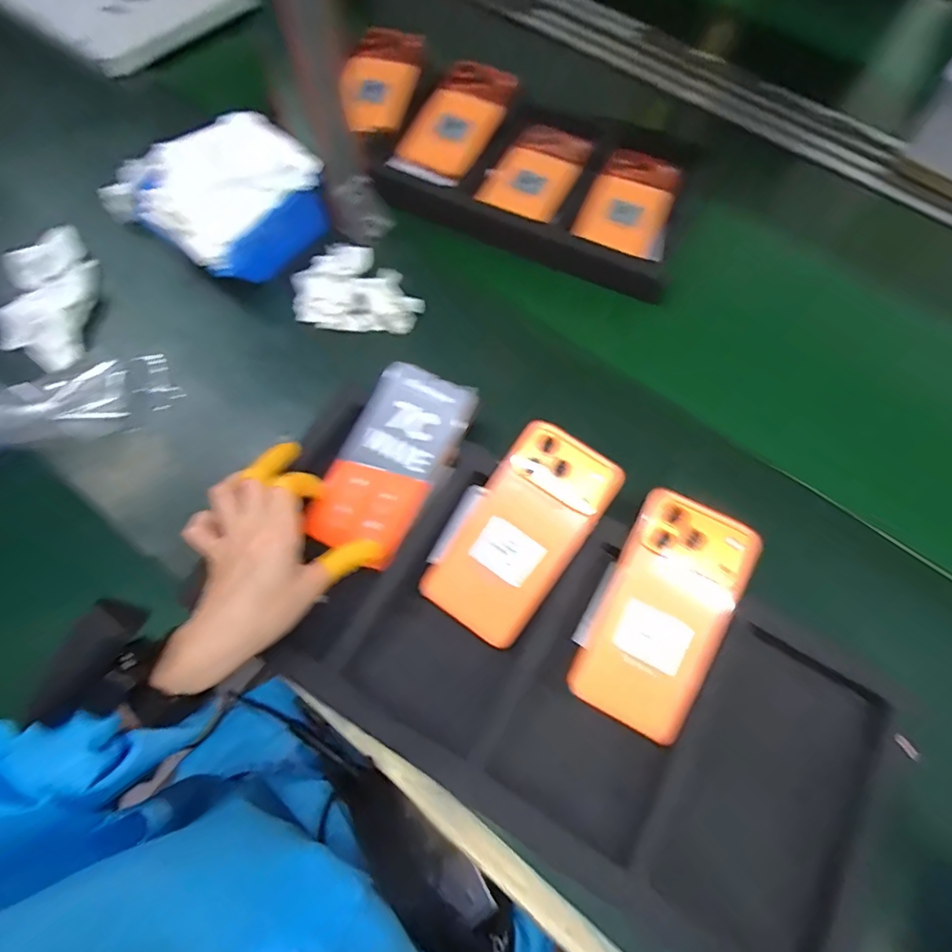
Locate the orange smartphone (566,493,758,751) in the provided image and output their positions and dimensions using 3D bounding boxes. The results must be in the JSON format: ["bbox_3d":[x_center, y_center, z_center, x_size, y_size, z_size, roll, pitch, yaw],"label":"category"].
[{"bbox_3d":[0.135,0.098,0.370,0.083,0.006,0.165,26,83,13],"label":"orange smartphone"}]

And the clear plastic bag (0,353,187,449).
[{"bbox_3d":[-0.359,-0.062,0.456,0.167,0.021,0.073,-14,69,-8],"label":"clear plastic bag"}]

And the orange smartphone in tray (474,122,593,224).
[{"bbox_3d":[0.070,-0.340,0.564,0.085,0.008,0.138,28,70,9],"label":"orange smartphone in tray"}]

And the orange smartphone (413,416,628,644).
[{"bbox_3d":[0.035,0.041,0.388,0.083,0.007,0.162,35,84,10],"label":"orange smartphone"}]

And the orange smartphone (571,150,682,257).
[{"bbox_3d":[0.166,-0.296,0.551,0.086,0.012,0.134,23,69,7],"label":"orange smartphone"}]

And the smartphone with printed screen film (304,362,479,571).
[{"bbox_3d":[-0.067,-0.013,0.405,0.080,0.013,0.154,27,81,5],"label":"smartphone with printed screen film"}]

